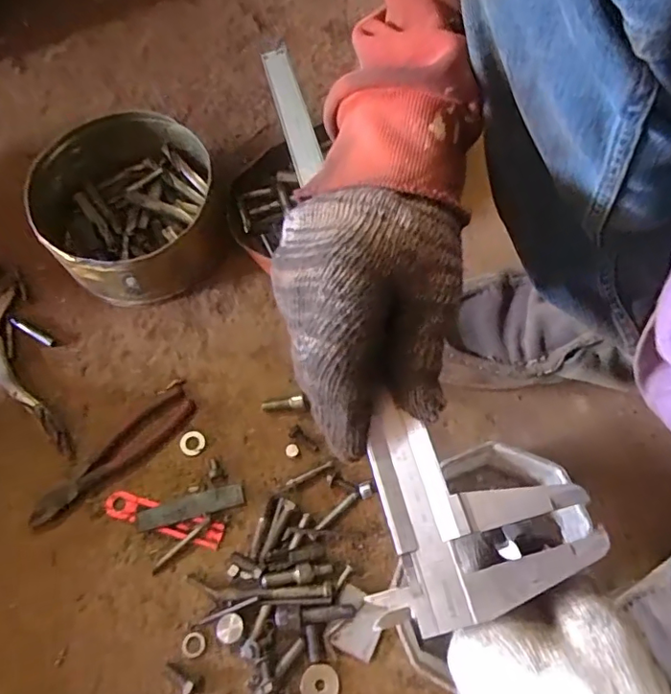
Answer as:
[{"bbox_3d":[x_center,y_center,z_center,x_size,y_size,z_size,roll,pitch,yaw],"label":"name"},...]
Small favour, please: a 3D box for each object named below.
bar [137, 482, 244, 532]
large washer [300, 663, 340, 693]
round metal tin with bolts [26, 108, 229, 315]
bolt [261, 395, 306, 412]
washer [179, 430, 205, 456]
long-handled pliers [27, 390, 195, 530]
[{"bbox_3d":[-0.133,0.147,0.498,0.095,0.005,0.021,-13,60,-12],"label":"bar"},{"bbox_3d":[-0.013,0.280,0.445,0.032,0.004,0.031,0,66,0],"label":"large washer"},{"bbox_3d":[-0.222,-0.149,0.584,0.177,0.072,0.193,-37,71,-15],"label":"round metal tin with bolts"},{"bbox_3d":[-0.053,0.057,0.537,0.045,0.009,0.010,-10,66,10],"label":"bolt"},{"bbox_3d":[-0.140,0.094,0.528,0.024,0.005,0.023,-16,67,-7],"label":"washer"},{"bbox_3d":[-0.210,0.106,0.517,0.039,0.009,0.172,42,73,16],"label":"long-handled pliers"}]

